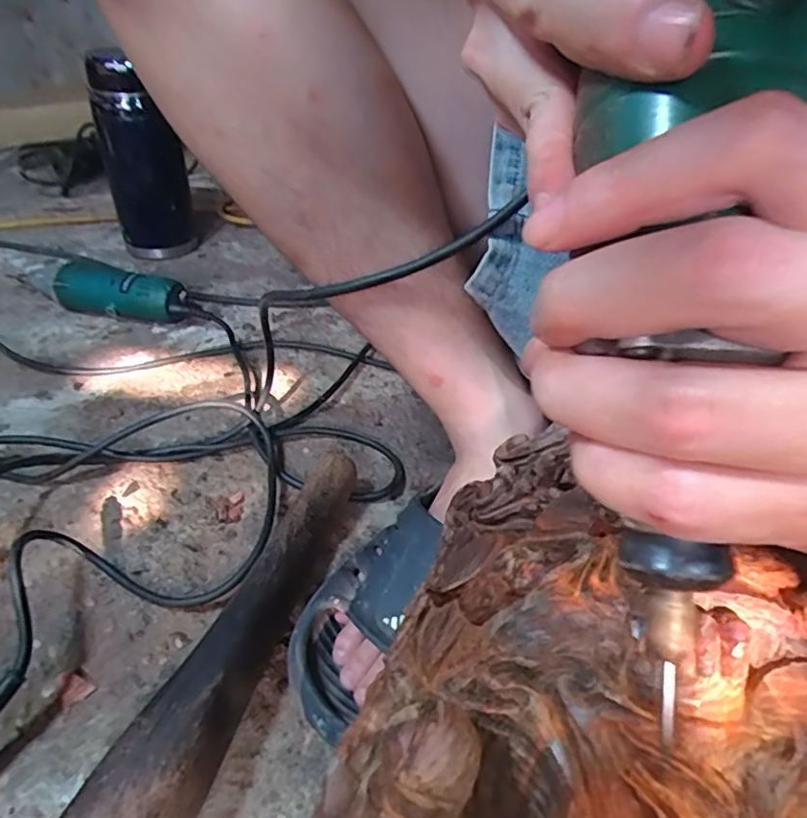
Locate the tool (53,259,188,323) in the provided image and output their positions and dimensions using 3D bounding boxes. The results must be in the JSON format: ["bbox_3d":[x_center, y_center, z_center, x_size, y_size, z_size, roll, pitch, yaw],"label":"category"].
[{"bbox_3d":[-0.319,-0.128,0.675,0.156,0.059,0.046,6,36,8],"label":"tool"}]

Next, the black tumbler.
[{"bbox_3d":[-0.349,-0.341,0.815,0.117,0.242,0.122,-13,37,-17],"label":"black tumbler"}]

